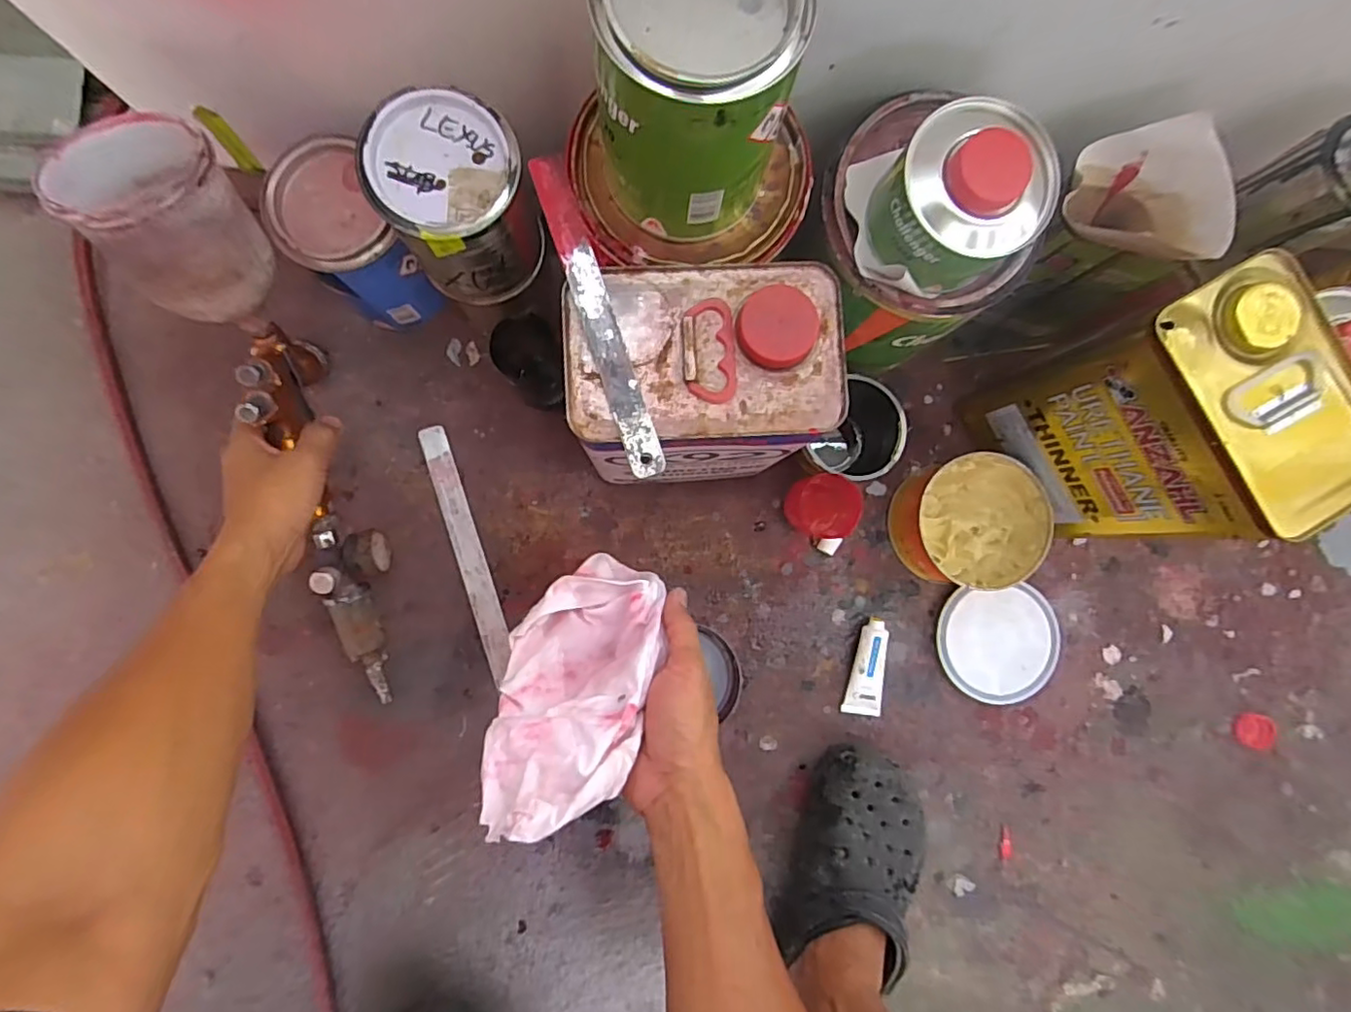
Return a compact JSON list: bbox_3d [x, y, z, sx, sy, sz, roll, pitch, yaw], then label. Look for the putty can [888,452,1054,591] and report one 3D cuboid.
[{"bbox_3d":[0.279,0.014,0.587,0.126,0.064,0.124,0,87,-3],"label":"putty can"}]

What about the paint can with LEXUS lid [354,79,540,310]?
[{"bbox_3d":[-0.154,-0.216,0.442,0.092,0.115,0.095,0,87,-3],"label":"paint can with LEXUS lid"}]

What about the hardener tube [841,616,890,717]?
[{"bbox_3d":[0.189,0.156,0.590,0.035,0.021,0.093,11,87,-3],"label":"hardener tube"}]

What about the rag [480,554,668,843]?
[{"bbox_3d":[-0.065,0.120,0.413,0.108,0.050,0.201,-4,43,6],"label":"rag"}]

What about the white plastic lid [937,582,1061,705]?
[{"bbox_3d":[0.322,0.137,0.603,0.120,0.012,0.112,0,87,-3],"label":"white plastic lid"}]

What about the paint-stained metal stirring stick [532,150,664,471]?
[{"bbox_3d":[-0.046,-0.111,0.359,0.020,0.005,0.196,-18,88,-2],"label":"paint-stained metal stirring stick"}]

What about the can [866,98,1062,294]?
[{"bbox_3d":[0.189,-0.202,0.406,0.096,0.074,0.098,0,87,-3],"label":"can"}]

